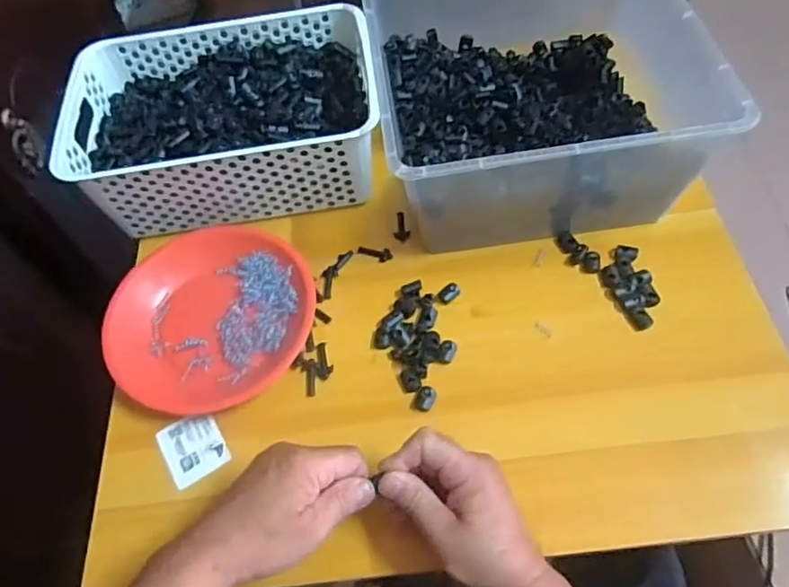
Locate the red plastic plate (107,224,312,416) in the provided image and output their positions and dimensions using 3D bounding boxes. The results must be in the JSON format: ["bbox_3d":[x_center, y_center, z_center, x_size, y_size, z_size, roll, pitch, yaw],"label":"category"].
[{"bbox_3d":[-0.175,0.017,0.559,0.185,0.025,0.187,-2,58,4],"label":"red plastic plate"}]

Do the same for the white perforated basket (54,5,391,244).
[{"bbox_3d":[-0.177,-0.183,0.631,0.288,0.098,0.202,-8,57,0],"label":"white perforated basket"}]

